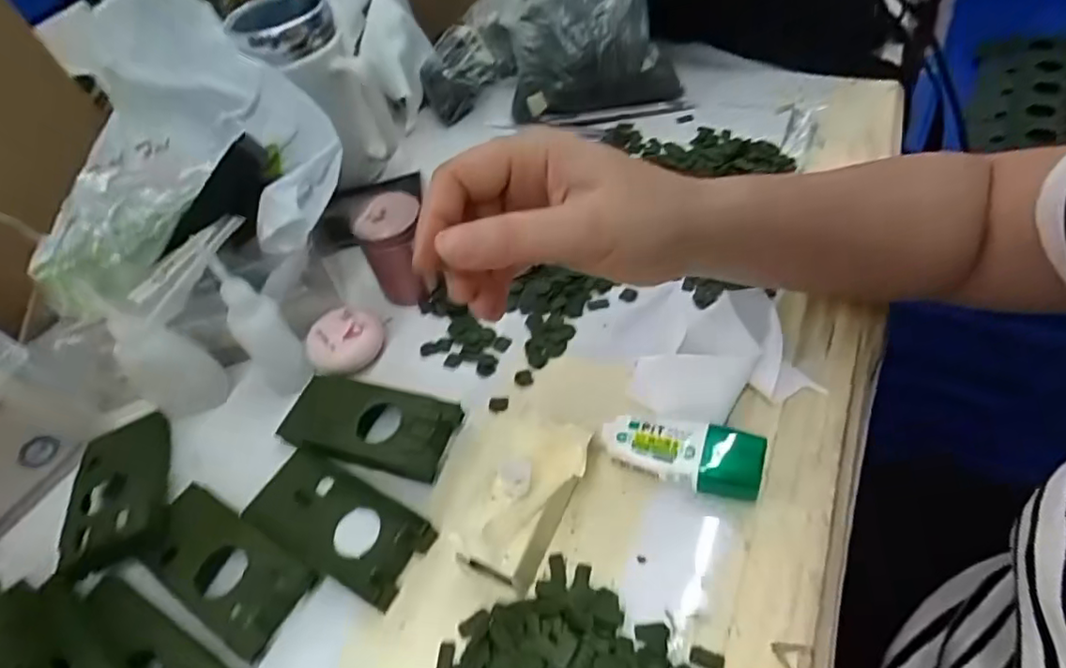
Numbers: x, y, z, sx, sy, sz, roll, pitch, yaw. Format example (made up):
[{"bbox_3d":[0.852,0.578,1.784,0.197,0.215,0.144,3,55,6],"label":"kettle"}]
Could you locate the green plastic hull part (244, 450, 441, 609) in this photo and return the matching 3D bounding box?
[{"bbox_3d":[-0.104,0.096,0.318,0.100,0.013,0.047,20,57,26],"label":"green plastic hull part"}]

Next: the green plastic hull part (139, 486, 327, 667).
[{"bbox_3d":[-0.159,0.114,0.309,0.103,0.012,0.044,21,58,27],"label":"green plastic hull part"}]

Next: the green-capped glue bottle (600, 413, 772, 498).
[{"bbox_3d":[0.075,0.060,0.308,0.077,0.020,0.031,5,52,16],"label":"green-capped glue bottle"}]

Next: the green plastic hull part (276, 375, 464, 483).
[{"bbox_3d":[-0.096,0.049,0.350,0.103,0.020,0.046,9,53,19],"label":"green plastic hull part"}]

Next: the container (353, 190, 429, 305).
[{"bbox_3d":[-0.090,-0.055,0.406,0.040,0.065,0.038,-6,50,7],"label":"container"}]

